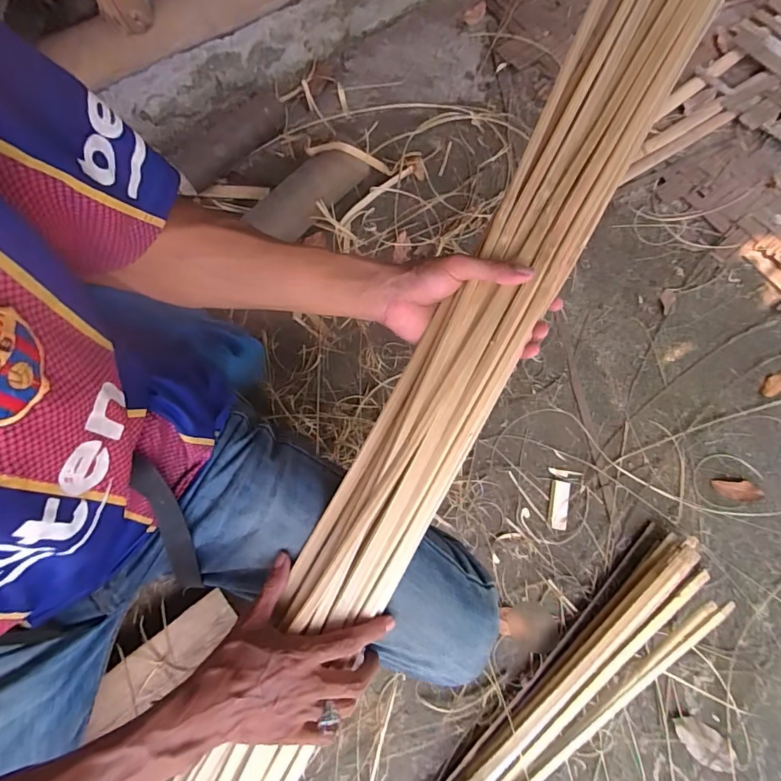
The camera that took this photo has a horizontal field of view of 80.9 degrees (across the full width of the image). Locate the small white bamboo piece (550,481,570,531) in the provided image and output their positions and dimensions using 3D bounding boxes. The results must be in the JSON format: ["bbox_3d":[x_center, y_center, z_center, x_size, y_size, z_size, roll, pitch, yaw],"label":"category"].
[{"bbox_3d":[0.268,0.181,0.726,0.028,0.013,0.075,11,79,3],"label":"small white bamboo piece"}]

